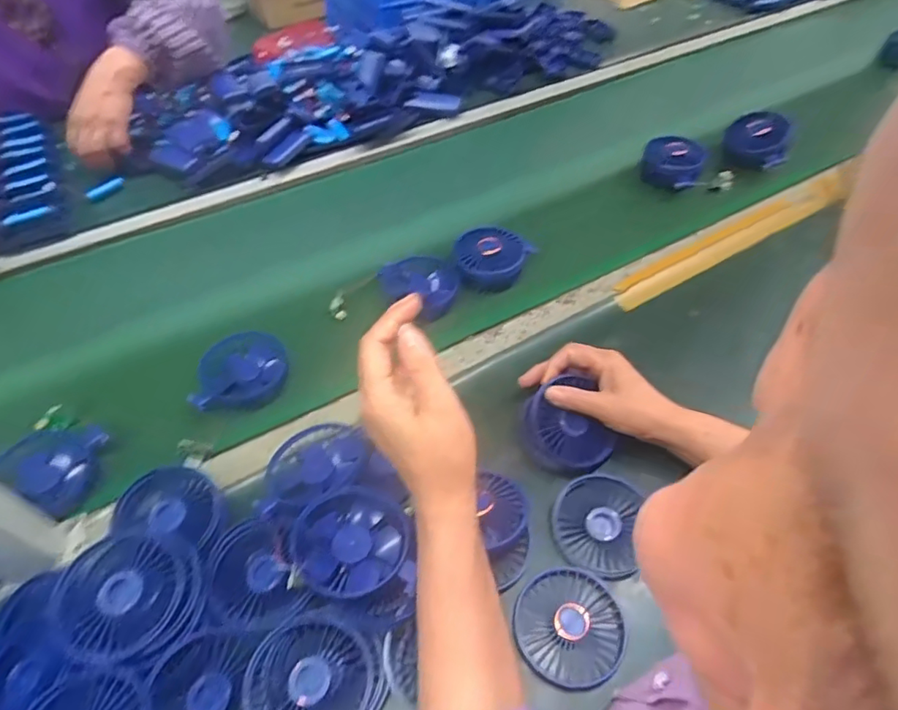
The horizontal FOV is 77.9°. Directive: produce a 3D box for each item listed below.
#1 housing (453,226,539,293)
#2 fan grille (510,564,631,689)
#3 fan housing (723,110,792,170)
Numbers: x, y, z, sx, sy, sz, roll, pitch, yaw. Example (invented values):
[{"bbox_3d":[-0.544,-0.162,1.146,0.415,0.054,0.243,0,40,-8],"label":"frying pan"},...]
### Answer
[{"bbox_3d":[0.057,-0.120,0.690,0.097,0.033,0.083,-2,50,1],"label":"housing"},{"bbox_3d":[0.098,0.217,0.448,0.086,0.014,0.088,-1,50,1],"label":"fan grille"},{"bbox_3d":[0.462,-0.323,0.835,0.087,0.057,0.083,19,53,17],"label":"fan housing"}]

